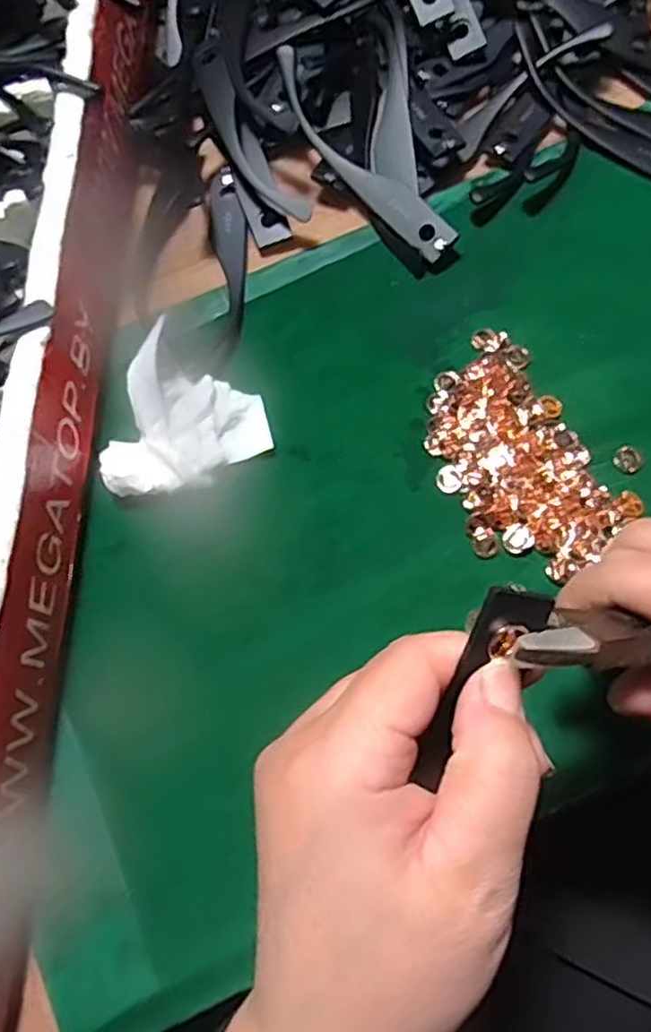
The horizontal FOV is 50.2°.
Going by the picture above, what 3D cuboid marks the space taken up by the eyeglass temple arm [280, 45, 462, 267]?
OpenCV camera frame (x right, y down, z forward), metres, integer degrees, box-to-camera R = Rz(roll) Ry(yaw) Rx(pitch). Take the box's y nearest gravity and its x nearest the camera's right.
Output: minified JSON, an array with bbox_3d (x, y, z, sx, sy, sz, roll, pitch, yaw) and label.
[{"bbox_3d":[0.019,-0.185,0.360,0.019,0.039,0.131,-39,73,-8],"label":"eyeglass temple arm"}]

